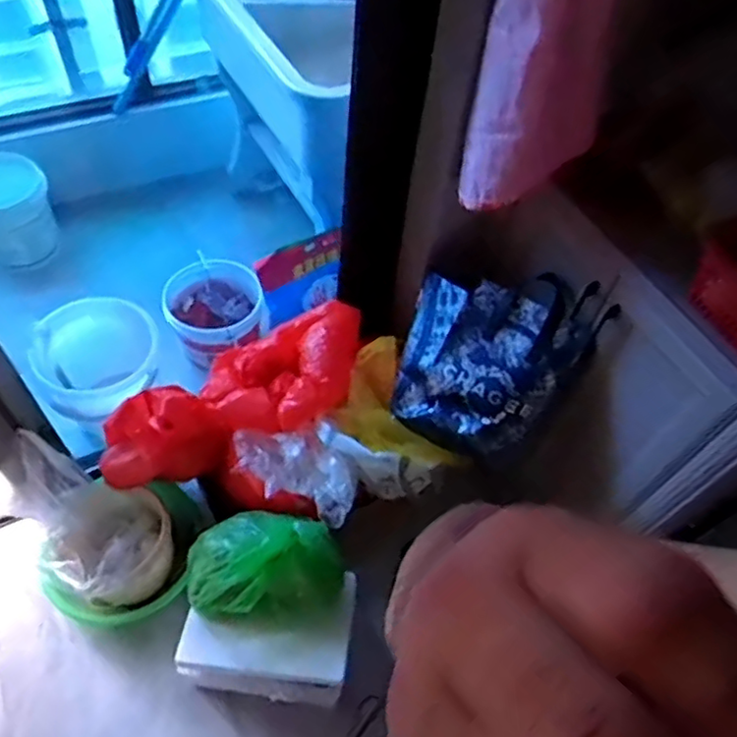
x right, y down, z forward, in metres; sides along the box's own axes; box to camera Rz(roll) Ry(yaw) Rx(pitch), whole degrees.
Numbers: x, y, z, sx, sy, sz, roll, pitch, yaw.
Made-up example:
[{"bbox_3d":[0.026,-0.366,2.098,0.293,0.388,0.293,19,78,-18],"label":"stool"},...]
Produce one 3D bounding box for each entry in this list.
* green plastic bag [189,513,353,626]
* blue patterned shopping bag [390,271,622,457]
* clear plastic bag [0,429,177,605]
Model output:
[{"bbox_3d":[-0.200,0.377,1.234,0.293,0.195,0.194,-6,56,-10],"label":"green plastic bag"},{"bbox_3d":[0.228,-0.026,1.207,0.321,0.310,0.252,24,56,11],"label":"blue patterned shopping bag"},{"bbox_3d":[-0.601,0.333,1.366,0.323,0.310,0.237,25,56,13],"label":"clear plastic bag"}]

